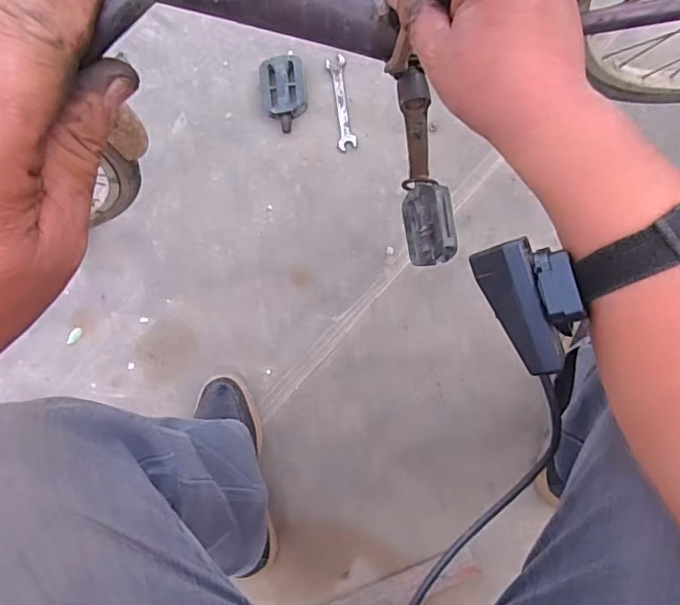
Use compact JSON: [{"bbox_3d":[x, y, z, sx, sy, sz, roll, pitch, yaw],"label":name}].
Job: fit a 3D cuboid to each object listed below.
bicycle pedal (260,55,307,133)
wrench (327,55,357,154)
[{"bbox_3d":[-0.085,-0.322,0.823,0.066,0.024,0.108,-7,82,6],"label":"bicycle pedal"},{"bbox_3d":[0.002,-0.302,0.811,0.028,0.005,0.147,-9,82,6],"label":"wrench"}]

